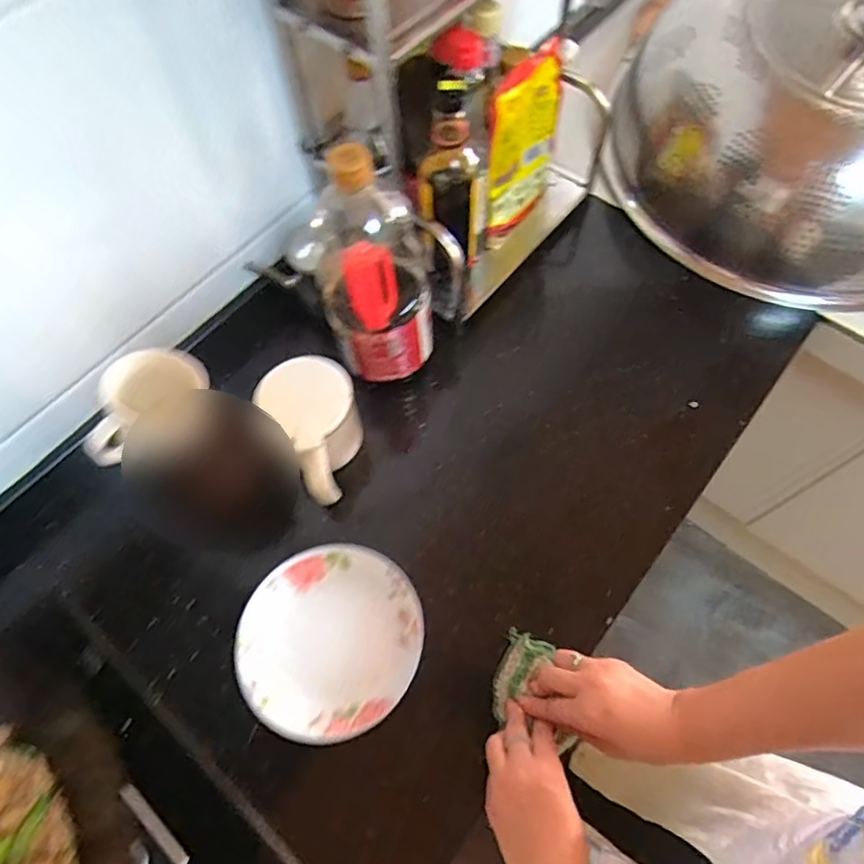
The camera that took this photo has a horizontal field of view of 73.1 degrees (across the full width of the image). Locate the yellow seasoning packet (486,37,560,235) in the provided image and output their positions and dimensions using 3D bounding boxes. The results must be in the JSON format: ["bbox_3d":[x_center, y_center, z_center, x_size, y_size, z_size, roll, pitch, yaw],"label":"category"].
[{"bbox_3d":[0.114,-0.366,0.730,0.029,0.221,0.132,40,68,20],"label":"yellow seasoning packet"}]

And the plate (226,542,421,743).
[{"bbox_3d":[-0.102,0.206,0.586,0.174,0.026,0.179,0,64,0],"label":"plate"}]

